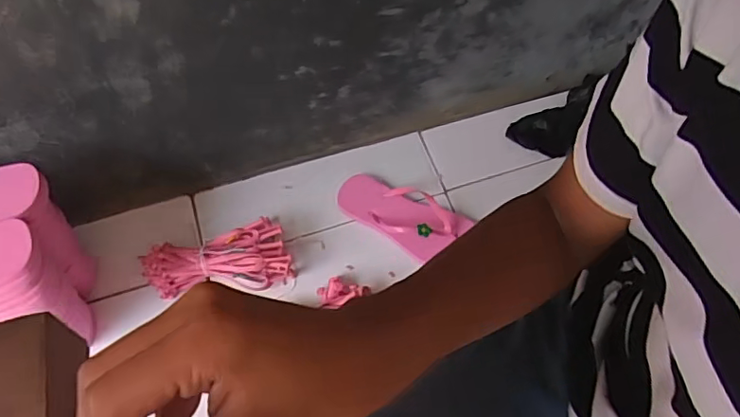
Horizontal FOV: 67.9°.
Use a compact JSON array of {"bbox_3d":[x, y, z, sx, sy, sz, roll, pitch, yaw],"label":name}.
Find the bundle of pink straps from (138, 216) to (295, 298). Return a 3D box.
[{"bbox_3d":[-0.226,0.074,0.820,0.214,0.060,0.097,-9,62,-3],"label":"bundle of pink straps"}]

